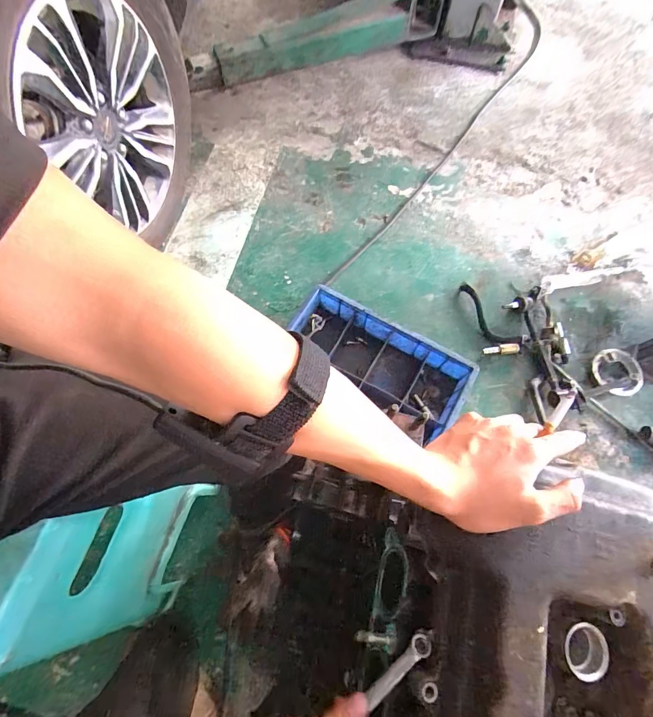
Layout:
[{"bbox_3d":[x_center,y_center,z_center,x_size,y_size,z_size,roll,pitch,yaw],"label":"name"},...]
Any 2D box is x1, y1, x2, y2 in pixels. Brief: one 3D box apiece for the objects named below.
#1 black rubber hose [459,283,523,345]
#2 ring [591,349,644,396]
[{"bbox_3d":[0.420,-0.112,1.010,0.063,0.023,0.212,-30,71,-14],"label":"black rubber hose"},{"bbox_3d":[0.730,0.034,0.947,0.116,0.027,0.116,10,67,2],"label":"ring"}]

